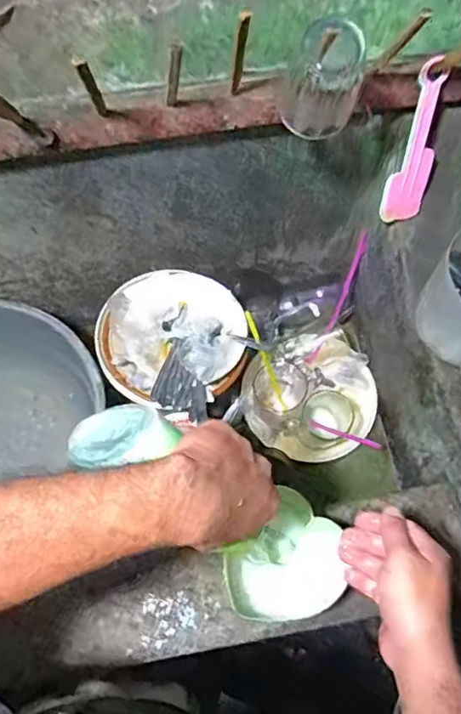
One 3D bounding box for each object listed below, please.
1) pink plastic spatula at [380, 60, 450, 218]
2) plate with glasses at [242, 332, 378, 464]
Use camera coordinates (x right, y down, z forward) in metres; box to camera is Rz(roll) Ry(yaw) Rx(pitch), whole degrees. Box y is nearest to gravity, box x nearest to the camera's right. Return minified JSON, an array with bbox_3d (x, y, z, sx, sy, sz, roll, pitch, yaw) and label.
[{"bbox_3d":[0.219,-0.243,0.637,0.054,0.192,0.018,-11,48,-13],"label":"pink plastic spatula"},{"bbox_3d":[0.141,0.057,0.901,0.193,0.107,0.213,42,73,15],"label":"plate with glasses"}]

